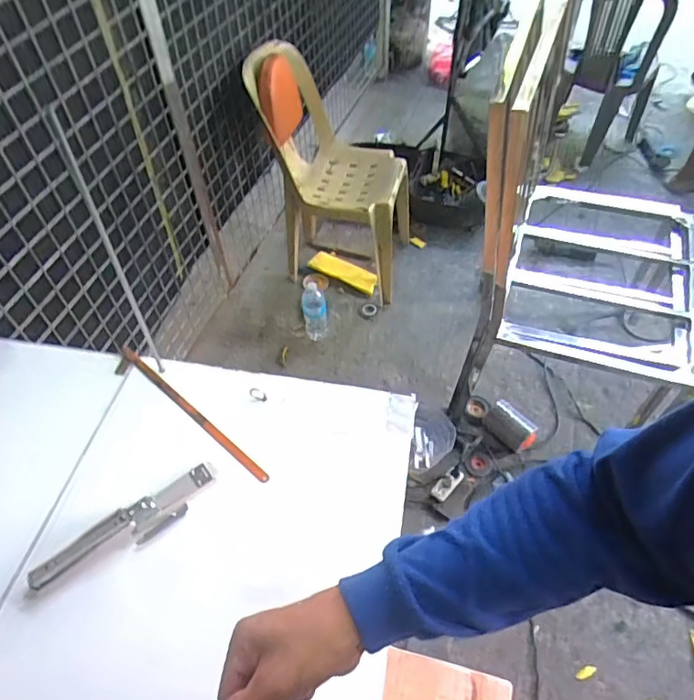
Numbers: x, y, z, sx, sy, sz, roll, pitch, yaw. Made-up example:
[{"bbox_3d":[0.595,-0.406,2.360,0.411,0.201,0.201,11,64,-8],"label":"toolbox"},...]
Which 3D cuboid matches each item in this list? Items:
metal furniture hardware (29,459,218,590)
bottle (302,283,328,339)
[{"bbox_3d":[-0.241,0.199,0.575,0.203,0.031,0.039,-34,59,-22],"label":"metal furniture hardware"},{"bbox_3d":[-0.112,-0.139,1.800,0.084,0.248,0.073,1,53,2],"label":"bottle"}]

